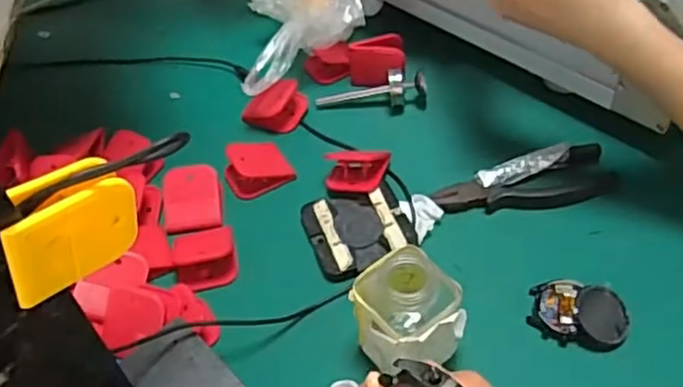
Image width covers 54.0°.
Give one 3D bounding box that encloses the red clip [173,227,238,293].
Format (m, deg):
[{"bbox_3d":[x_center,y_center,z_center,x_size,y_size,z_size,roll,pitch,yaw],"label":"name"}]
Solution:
[{"bbox_3d":[-0.109,0.051,0.538,0.047,0.023,0.055,-12,49,-5],"label":"red clip"}]

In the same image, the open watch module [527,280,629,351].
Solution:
[{"bbox_3d":[0.170,0.084,0.479,0.066,0.021,0.047,16,53,18],"label":"open watch module"}]

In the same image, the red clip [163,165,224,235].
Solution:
[{"bbox_3d":[-0.127,0.004,0.570,0.048,0.031,0.046,-9,49,-2],"label":"red clip"}]

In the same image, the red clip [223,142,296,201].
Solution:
[{"bbox_3d":[-0.076,-0.027,0.593,0.057,0.028,0.046,-21,51,-11],"label":"red clip"}]

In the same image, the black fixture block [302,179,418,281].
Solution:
[{"bbox_3d":[0.014,0.028,0.548,0.079,0.010,0.082,-17,50,-9],"label":"black fixture block"}]

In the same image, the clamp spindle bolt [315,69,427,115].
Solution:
[{"bbox_3d":[0.030,-0.095,0.639,0.104,0.036,0.024,-10,49,-3],"label":"clamp spindle bolt"}]

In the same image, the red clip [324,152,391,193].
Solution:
[{"bbox_3d":[0.014,-0.020,0.574,0.054,0.020,0.035,-1,49,5],"label":"red clip"}]

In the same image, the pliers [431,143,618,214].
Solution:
[{"bbox_3d":[0.152,-0.010,0.561,0.147,0.015,0.054,-10,49,-2],"label":"pliers"}]

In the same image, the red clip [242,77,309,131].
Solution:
[{"bbox_3d":[-0.063,-0.083,0.639,0.062,0.043,0.032,-14,50,-6],"label":"red clip"}]

